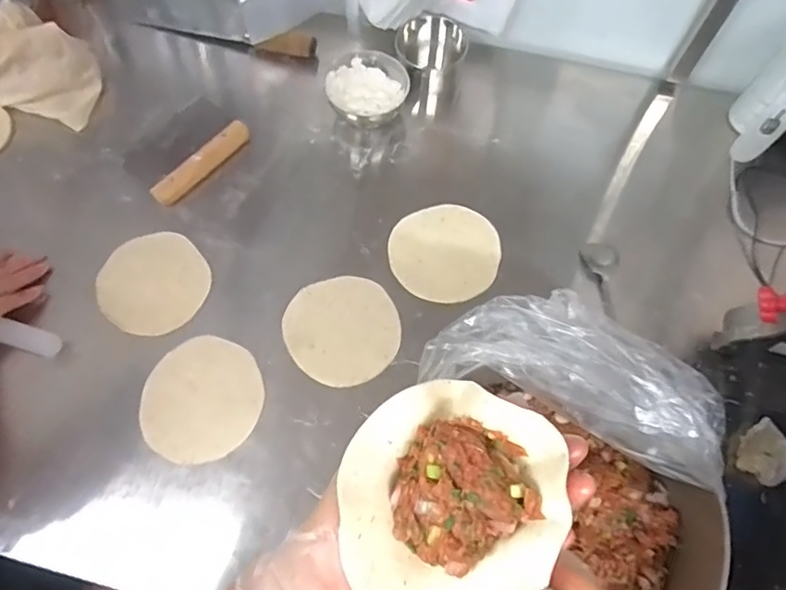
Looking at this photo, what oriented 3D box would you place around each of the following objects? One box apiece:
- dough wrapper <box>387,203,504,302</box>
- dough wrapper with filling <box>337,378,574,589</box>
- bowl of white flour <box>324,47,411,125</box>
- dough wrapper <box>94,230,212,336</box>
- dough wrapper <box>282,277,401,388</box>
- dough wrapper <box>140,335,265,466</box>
[{"bbox_3d":[0.065,-0.055,0.705,0.133,0.005,0.137,0,67,-1],"label":"dough wrapper"},{"bbox_3d":[0.029,0.100,0.283,0.105,0.032,0.116,1,67,-1],"label":"dough wrapper with filling"},{"bbox_3d":[-0.033,-0.279,0.762,0.108,0.041,0.096,10,67,3],"label":"bowl of white flour"},{"bbox_3d":[-0.286,-0.015,0.672,0.119,0.010,0.123,0,76,0],"label":"dough wrapper"},{"bbox_3d":[-0.058,0.042,0.660,0.127,0.006,0.128,0,73,0],"label":"dough wrapper"},{"bbox_3d":[-0.212,0.115,0.623,0.126,0.011,0.133,-1,76,2],"label":"dough wrapper"}]

